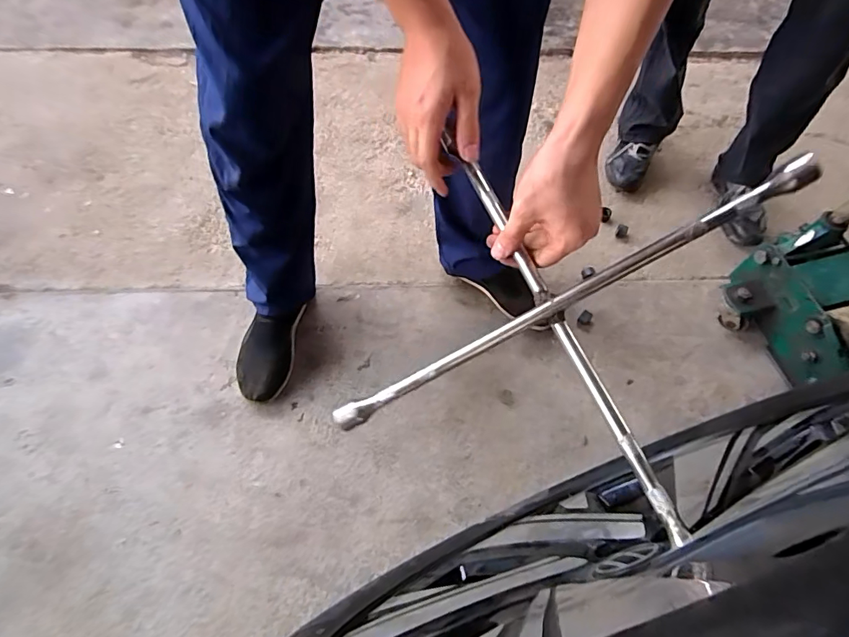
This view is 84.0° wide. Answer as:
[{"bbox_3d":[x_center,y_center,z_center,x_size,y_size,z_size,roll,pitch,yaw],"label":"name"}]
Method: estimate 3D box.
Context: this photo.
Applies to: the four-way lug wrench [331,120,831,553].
[{"bbox_3d":[0.121,-0.010,0.457,0.341,0.021,0.356,18,84,22],"label":"four-way lug wrench"}]

